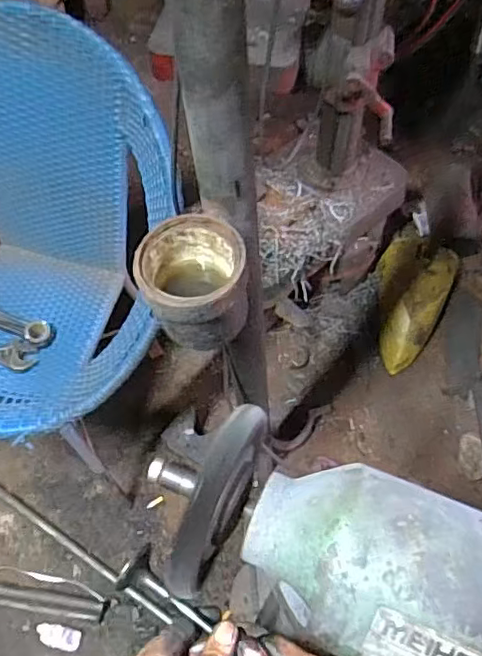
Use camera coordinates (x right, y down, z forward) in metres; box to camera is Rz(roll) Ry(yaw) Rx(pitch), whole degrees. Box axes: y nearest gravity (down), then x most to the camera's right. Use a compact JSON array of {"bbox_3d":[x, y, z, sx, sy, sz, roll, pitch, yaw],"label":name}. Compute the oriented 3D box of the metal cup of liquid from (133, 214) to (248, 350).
[{"bbox_3d":[-0.049,-0.044,0.615,0.105,0.102,0.114,0,60,1],"label":"metal cup of liquid"}]

